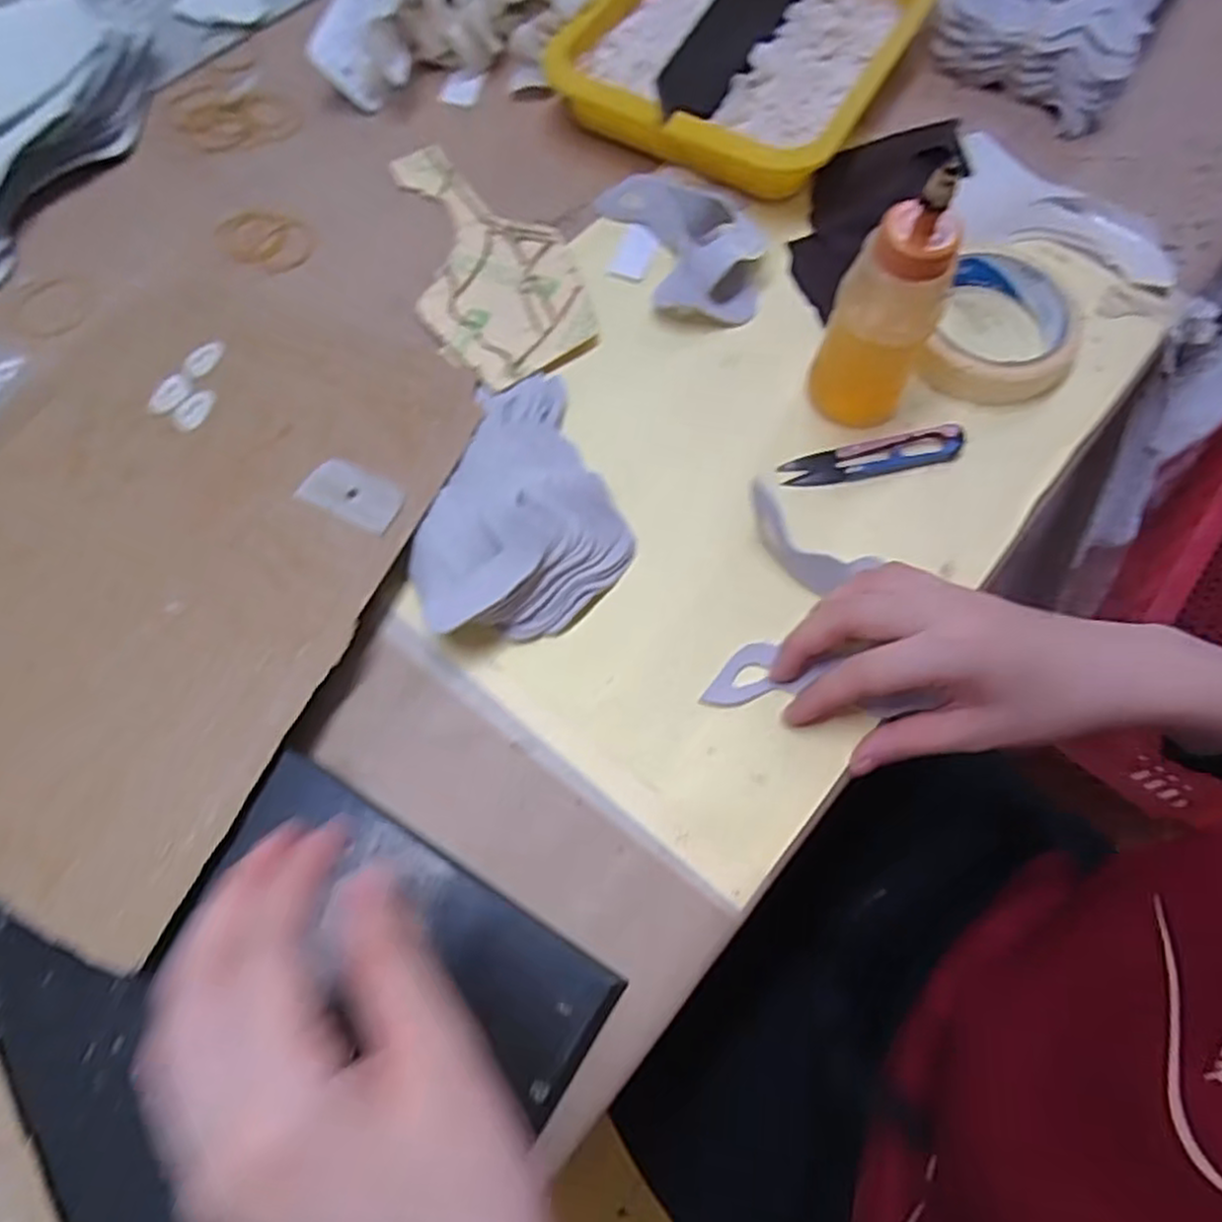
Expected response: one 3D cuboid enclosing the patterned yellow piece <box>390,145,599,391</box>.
[{"bbox_3d":[-0.075,-0.220,0.470,0.093,0.008,0.200,-16,66,-9],"label":"patterned yellow piece"}]

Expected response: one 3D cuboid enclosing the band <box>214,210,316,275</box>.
[{"bbox_3d":[-0.216,-0.231,0.469,0.068,0.004,0.042,23,75,10],"label":"band"}]

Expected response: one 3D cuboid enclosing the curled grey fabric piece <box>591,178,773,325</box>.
[{"bbox_3d":[0.047,-0.229,0.458,0.070,0.034,0.120,-19,67,-10],"label":"curled grey fabric piece"}]

